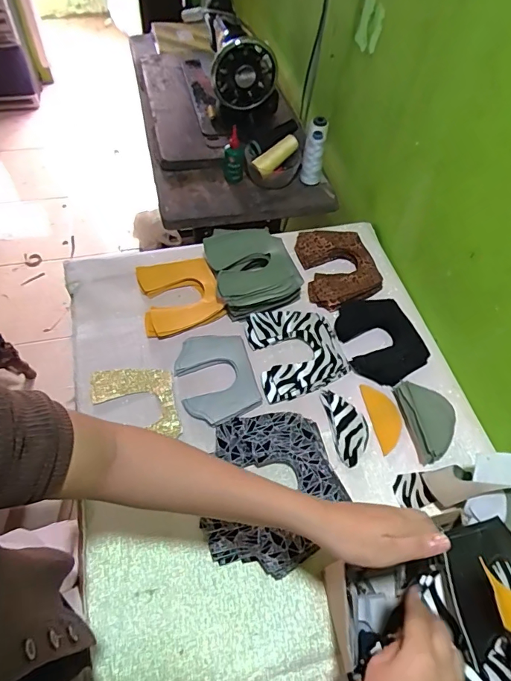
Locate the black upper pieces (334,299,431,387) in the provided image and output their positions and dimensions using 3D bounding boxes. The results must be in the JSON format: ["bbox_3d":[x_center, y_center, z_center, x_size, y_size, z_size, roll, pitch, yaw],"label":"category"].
[{"bbox_3d":[0.208,-0.007,0.739,0.126,0.030,0.160,-21,61,-17],"label":"black upper pieces"}]

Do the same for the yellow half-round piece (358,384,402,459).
[{"bbox_3d":[0.201,0.117,0.673,0.048,0.005,0.112,-7,58,-9],"label":"yellow half-round piece"}]

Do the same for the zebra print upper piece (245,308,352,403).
[{"bbox_3d":[0.071,0.012,0.717,0.146,0.010,0.156,-12,58,-12],"label":"zebra print upper piece"}]

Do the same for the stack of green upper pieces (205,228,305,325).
[{"bbox_3d":[-0.005,-0.126,0.779,0.140,0.063,0.169,-14,59,-13],"label":"stack of green upper pieces"}]

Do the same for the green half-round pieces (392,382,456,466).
[{"bbox_3d":[0.261,0.117,0.656,0.068,0.032,0.126,-6,57,-9],"label":"green half-round pieces"}]

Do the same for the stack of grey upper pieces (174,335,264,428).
[{"bbox_3d":[-0.062,0.058,0.686,0.116,0.011,0.154,-14,59,-13],"label":"stack of grey upper pieces"}]

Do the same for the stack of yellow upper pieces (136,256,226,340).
[{"bbox_3d":[-0.136,-0.081,0.771,0.134,0.023,0.150,-15,59,-14],"label":"stack of yellow upper pieces"}]

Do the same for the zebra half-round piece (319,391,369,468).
[{"bbox_3d":[0.140,0.127,0.657,0.054,0.005,0.117,-9,58,-10],"label":"zebra half-round piece"}]

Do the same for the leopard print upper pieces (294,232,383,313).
[{"bbox_3d":[0.160,-0.135,0.825,0.136,0.034,0.172,-6,57,-8],"label":"leopard print upper pieces"}]

